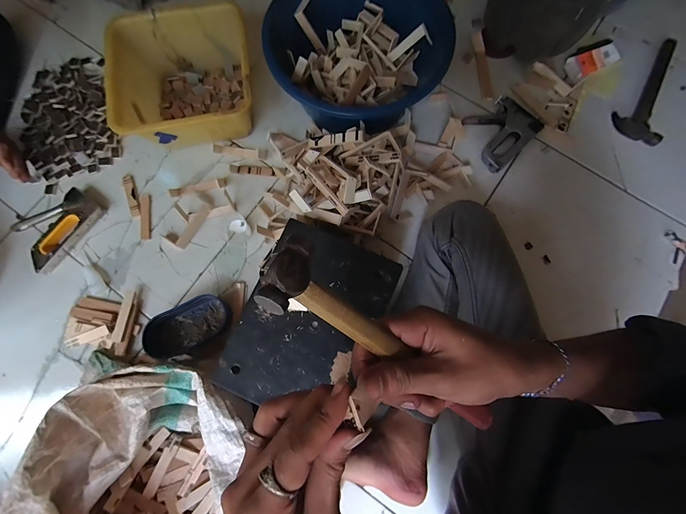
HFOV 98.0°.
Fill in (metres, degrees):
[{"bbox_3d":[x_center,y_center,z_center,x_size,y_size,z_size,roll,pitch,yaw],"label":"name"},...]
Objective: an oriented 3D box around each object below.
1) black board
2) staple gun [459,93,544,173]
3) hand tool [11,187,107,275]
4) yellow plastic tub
[{"bbox_3d":[-0.054,0.095,0.461,0.198,0.011,0.274,24,78,5],"label":"black board"},{"bbox_3d":[0.349,-0.288,0.664,0.163,0.034,0.136,-41,81,-8],"label":"staple gun"},{"bbox_3d":[-0.608,-0.069,0.630,0.121,0.020,0.168,39,80,8],"label":"hand tool"},{"bbox_3d":[-0.314,-0.359,0.618,0.258,0.126,0.235,-10,78,-2],"label":"yellow plastic tub"}]

